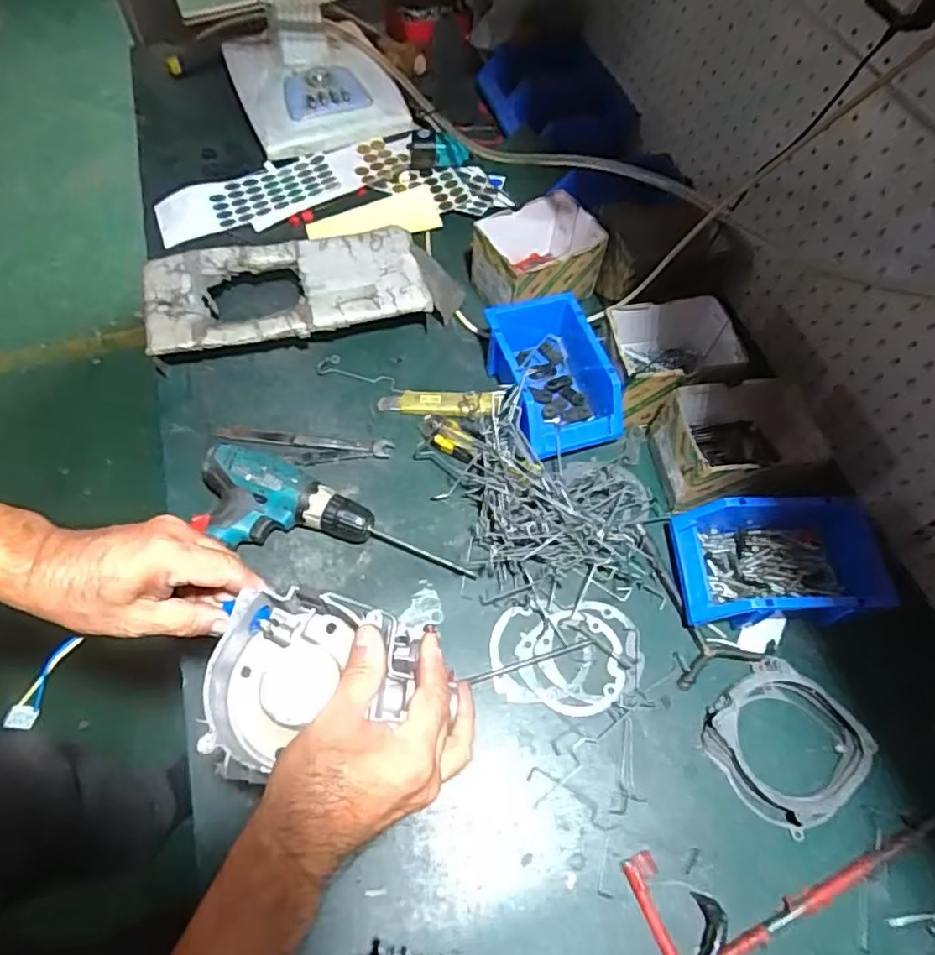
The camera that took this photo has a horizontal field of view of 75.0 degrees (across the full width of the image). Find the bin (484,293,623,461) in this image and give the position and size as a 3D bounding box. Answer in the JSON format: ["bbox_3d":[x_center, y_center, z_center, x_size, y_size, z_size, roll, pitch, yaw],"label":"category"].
[{"bbox_3d":[0.104,-0.115,0.712,0.132,0.074,0.194,-13,64,-9],"label":"bin"}]

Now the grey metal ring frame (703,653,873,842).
[{"bbox_3d":[0.291,0.242,0.558,0.121,0.026,0.122,-34,69,-18],"label":"grey metal ring frame"}]

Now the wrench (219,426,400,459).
[{"bbox_3d":[-0.191,-0.042,0.711,0.204,0.006,0.021,6,62,1],"label":"wrench"}]

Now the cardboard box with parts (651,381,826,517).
[{"bbox_3d":[0.288,-0.038,0.660,0.153,0.088,0.116,-10,63,-7],"label":"cardboard box with parts"}]

